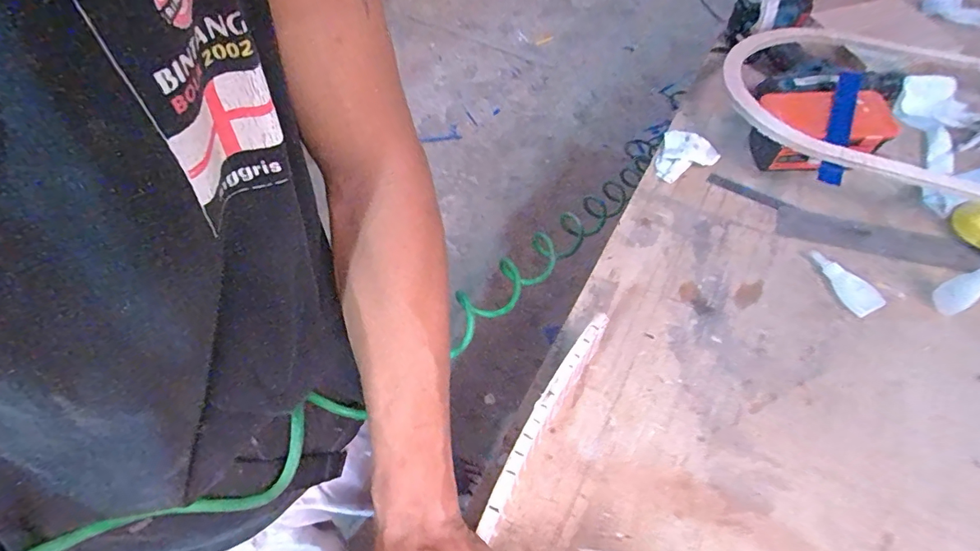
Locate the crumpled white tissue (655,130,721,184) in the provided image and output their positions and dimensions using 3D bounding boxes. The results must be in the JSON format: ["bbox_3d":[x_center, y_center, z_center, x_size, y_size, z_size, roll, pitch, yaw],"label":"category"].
[{"bbox_3d":[0.265,-0.156,0.627,0.076,0.031,0.075,19,63,15],"label":"crumpled white tissue"}]

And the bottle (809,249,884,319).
[{"bbox_3d":[0.386,0.008,0.515,0.024,0.029,0.083,-29,62,-13],"label":"bottle"}]

